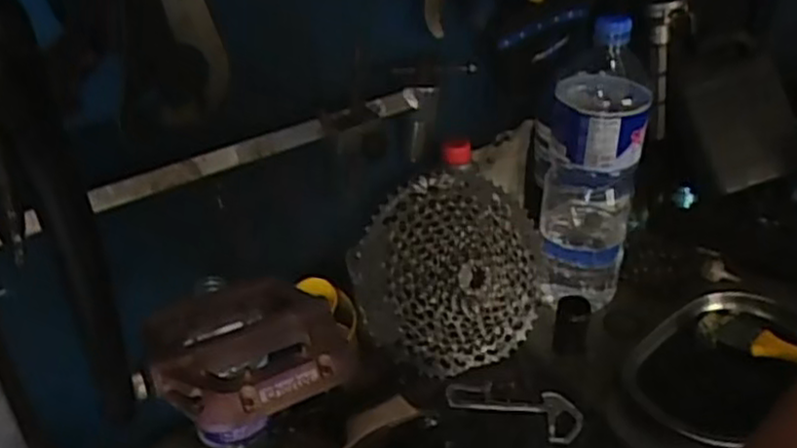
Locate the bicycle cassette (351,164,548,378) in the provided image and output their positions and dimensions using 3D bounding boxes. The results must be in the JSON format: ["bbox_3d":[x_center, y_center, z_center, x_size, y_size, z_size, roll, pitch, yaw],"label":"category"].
[{"bbox_3d":[0.058,0.046,0.703,0.195,0.193,0.056,-23,4,-20],"label":"bicycle cassette"}]

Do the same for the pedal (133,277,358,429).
[{"bbox_3d":[-0.082,0.062,0.382,0.103,0.025,0.112,-16,37,-19],"label":"pedal"}]

